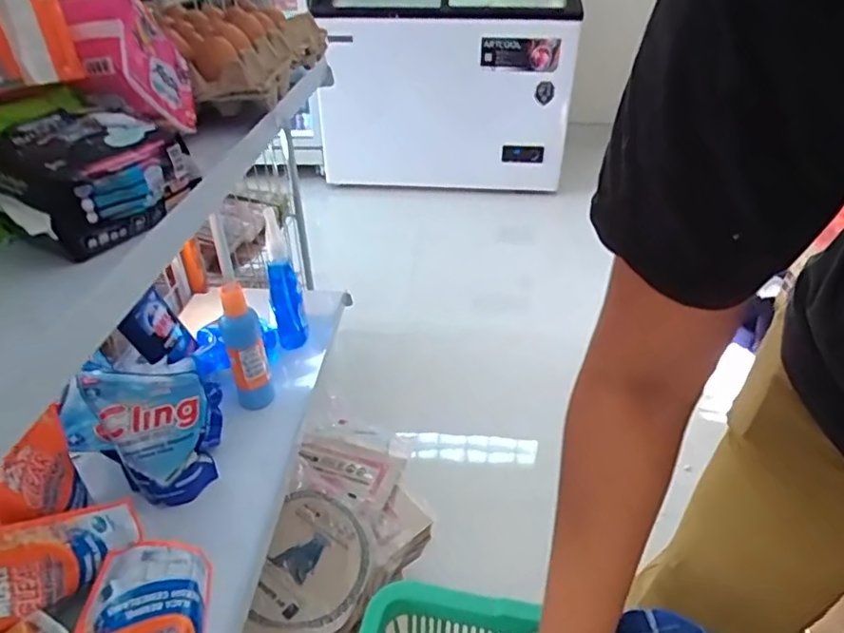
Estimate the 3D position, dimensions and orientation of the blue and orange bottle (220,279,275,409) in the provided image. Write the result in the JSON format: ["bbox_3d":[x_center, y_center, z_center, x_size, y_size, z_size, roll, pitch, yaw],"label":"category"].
[{"bbox_3d":[-0.238,0.050,0.797,0.046,0.207,0.039,-19,40,-23],"label":"blue and orange bottle"}]

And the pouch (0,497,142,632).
[{"bbox_3d":[-0.374,0.260,0.563,0.046,0.147,0.185,16,-2,40],"label":"pouch"}]

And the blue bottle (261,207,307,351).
[{"bbox_3d":[-0.215,-0.045,0.918,0.050,0.196,0.075,-9,37,-11],"label":"blue bottle"}]

